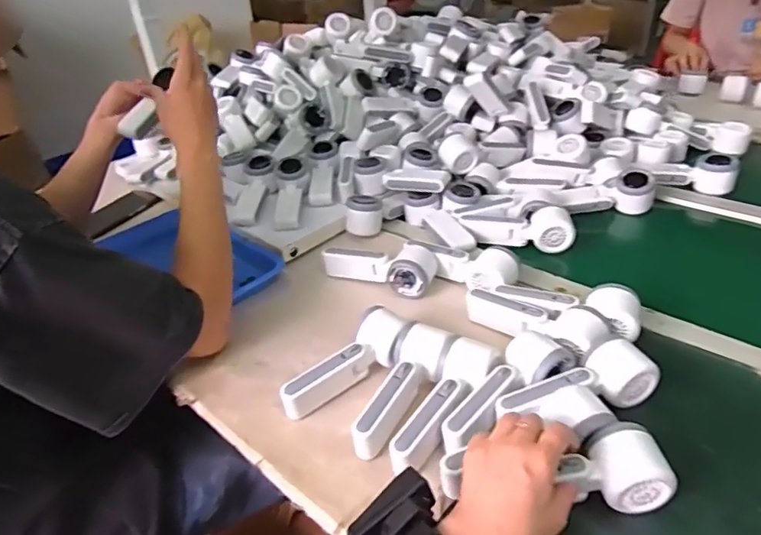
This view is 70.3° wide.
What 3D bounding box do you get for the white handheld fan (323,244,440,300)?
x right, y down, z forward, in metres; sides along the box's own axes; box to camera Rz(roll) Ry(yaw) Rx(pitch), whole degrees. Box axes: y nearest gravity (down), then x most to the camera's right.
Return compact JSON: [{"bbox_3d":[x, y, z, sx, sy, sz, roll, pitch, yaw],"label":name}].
[{"bbox_3d":[-0.001,0.002,0.760,0.153,0.061,0.051,12,37,25],"label":"white handheld fan"}]

